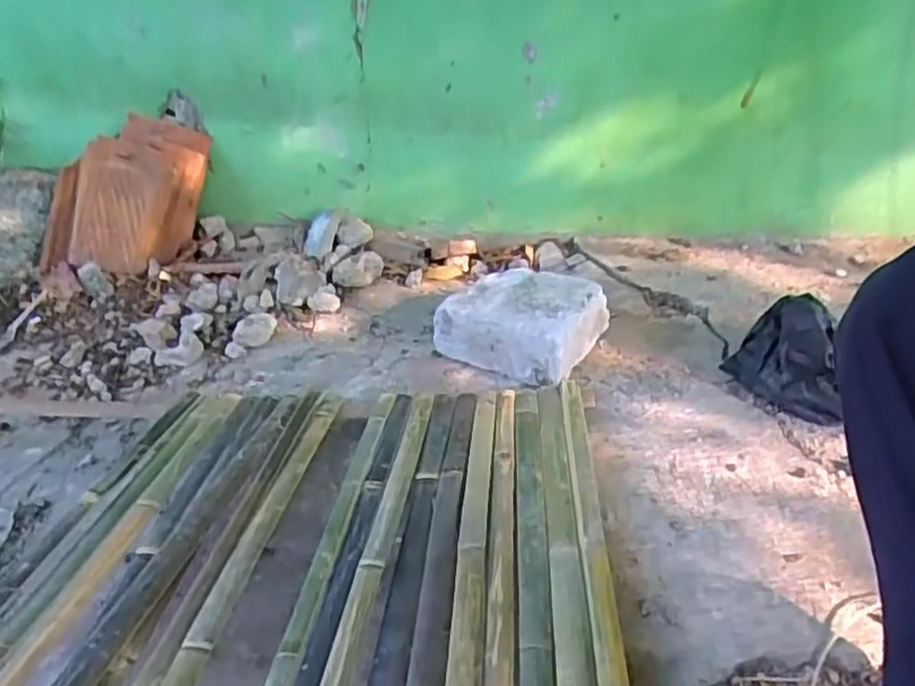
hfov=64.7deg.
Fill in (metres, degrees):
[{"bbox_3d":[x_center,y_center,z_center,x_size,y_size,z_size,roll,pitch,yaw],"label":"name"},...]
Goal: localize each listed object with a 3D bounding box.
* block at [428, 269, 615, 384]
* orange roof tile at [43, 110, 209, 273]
[{"bbox_3d":[0.105,-0.040,1.149,0.219,0.105,0.181,19,41,33],"label":"block"},{"bbox_3d":[-0.675,-0.296,1.479,0.267,0.339,0.094,12,9,-23],"label":"orange roof tile"}]

